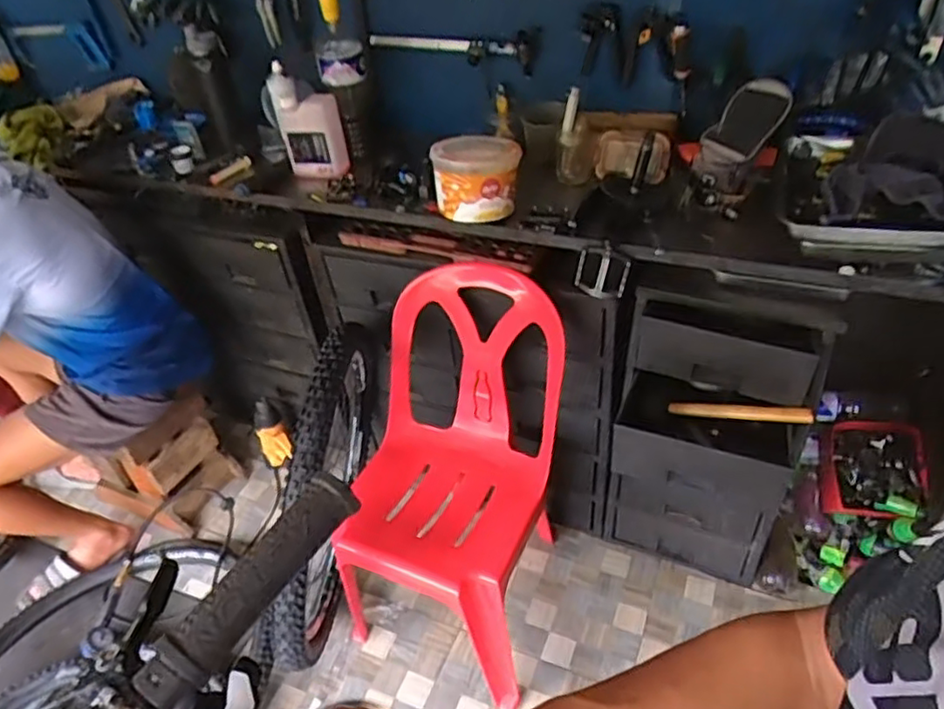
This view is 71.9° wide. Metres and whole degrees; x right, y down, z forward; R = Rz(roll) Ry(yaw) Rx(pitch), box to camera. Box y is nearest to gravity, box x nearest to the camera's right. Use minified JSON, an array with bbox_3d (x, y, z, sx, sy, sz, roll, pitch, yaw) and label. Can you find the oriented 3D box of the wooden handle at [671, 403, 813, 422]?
[{"bbox_3d":[0.497,0.105,1.217,0.253,0.024,0.019,1,37,38],"label":"wooden handle"}]

